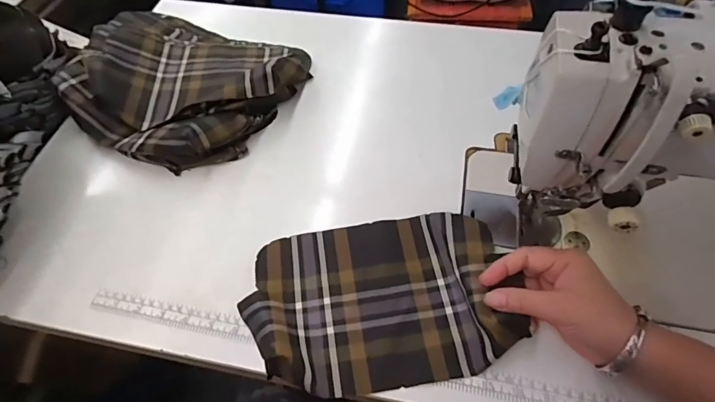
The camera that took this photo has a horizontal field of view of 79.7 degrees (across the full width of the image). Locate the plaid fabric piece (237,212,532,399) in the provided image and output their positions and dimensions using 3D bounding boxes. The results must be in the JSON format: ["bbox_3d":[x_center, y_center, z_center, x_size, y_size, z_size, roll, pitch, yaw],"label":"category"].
[{"bbox_3d":[0.016,0.085,0.399,0.230,0.042,0.160,-8,58,-3],"label":"plaid fabric piece"}]

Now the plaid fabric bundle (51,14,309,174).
[{"bbox_3d":[-0.222,-0.155,0.548,0.267,0.056,0.235,23,60,17],"label":"plaid fabric bundle"}]

